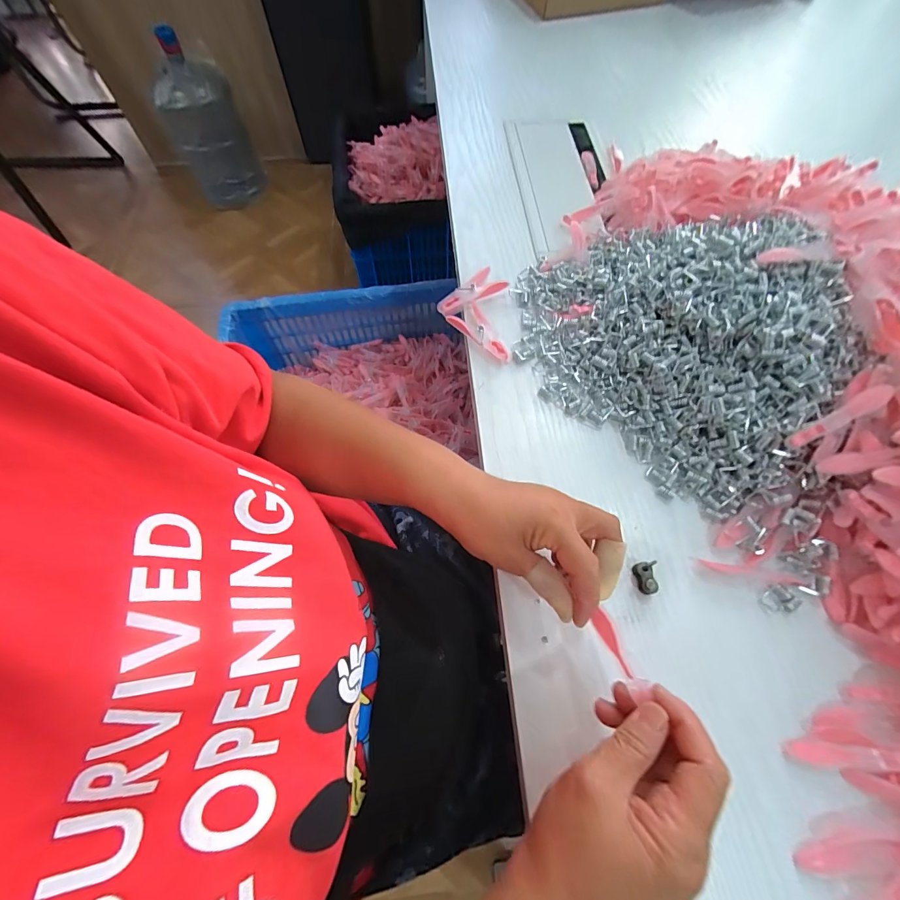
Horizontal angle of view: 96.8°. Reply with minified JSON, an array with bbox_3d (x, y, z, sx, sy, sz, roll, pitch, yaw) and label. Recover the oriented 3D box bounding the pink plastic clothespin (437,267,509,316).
[{"bbox_3d":[0.023,-0.171,0.435,0.075,0.013,0.031,-32,70,-15],"label":"pink plastic clothespin"}]

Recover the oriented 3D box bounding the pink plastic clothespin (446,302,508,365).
[{"bbox_3d":[0.035,-0.123,0.412,0.035,0.011,0.079,-39,71,-17],"label":"pink plastic clothespin"}]

